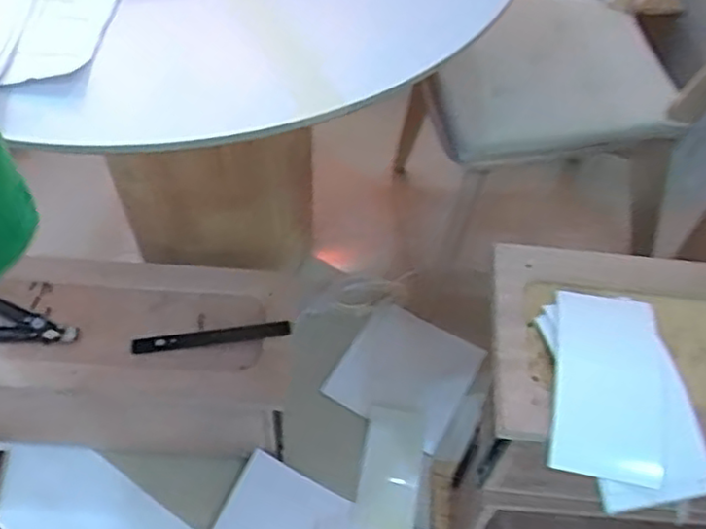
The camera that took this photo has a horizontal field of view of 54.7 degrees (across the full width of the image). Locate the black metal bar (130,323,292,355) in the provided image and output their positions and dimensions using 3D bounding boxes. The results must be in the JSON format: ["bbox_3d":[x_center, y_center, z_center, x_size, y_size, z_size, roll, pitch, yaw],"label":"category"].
[{"bbox_3d":[-0.220,0.113,1.065,0.242,0.014,0.028,-6,55,-7],"label":"black metal bar"}]

